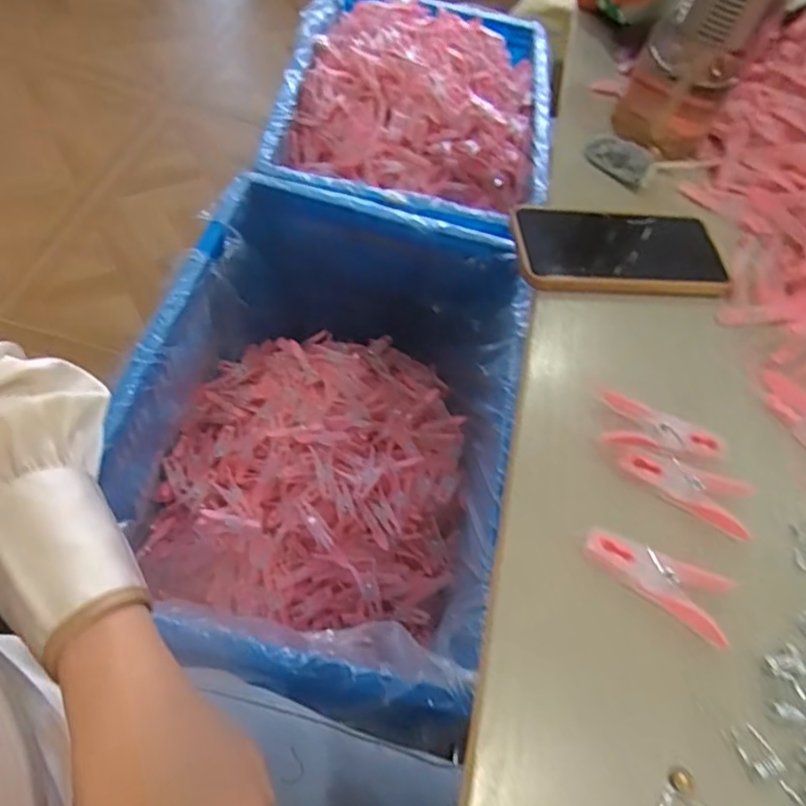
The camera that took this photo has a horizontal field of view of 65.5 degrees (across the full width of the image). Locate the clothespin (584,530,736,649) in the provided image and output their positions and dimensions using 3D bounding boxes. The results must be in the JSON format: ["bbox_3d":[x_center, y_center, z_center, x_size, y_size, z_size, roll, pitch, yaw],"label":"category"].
[{"bbox_3d":[0.132,0.093,0.328,0.077,0.015,0.039,26,57,7],"label":"clothespin"}]

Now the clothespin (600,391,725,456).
[{"bbox_3d":[0.157,0.016,0.377,0.075,0.011,0.033,13,56,-2],"label":"clothespin"}]

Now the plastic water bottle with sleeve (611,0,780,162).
[{"bbox_3d":[0.235,-0.288,0.473,0.070,0.202,0.069,-24,63,-20],"label":"plastic water bottle with sleeve"}]

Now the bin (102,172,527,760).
[{"bbox_3d":[-0.113,0.036,0.872,0.421,0.279,0.675,14,56,-1],"label":"bin"}]

